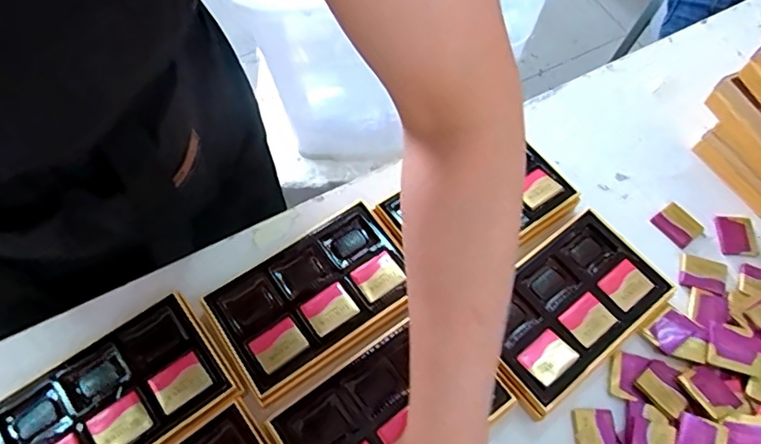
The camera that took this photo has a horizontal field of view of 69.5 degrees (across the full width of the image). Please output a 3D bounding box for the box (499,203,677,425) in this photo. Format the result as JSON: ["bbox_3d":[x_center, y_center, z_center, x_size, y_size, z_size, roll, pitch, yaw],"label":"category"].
[{"bbox_3d":[0.156,0.073,0.471,0.164,0.031,0.103,-34,67,-18],"label":"box"}]

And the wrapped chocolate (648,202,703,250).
[{"bbox_3d":[0.283,0.002,0.522,0.031,0.005,0.039,-34,67,-18],"label":"wrapped chocolate"}]

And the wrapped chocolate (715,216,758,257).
[{"bbox_3d":[0.335,0.013,0.520,0.033,0.007,0.042,7,61,2],"label":"wrapped chocolate"}]

